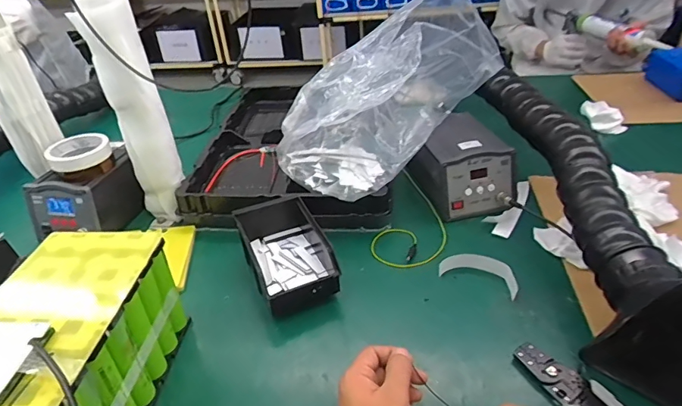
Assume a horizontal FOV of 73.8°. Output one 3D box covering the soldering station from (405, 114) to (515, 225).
[{"bbox_3d":[0.211,-0.069,0.808,0.139,0.097,0.192,-13,36,-11],"label":"soldering station"}]

